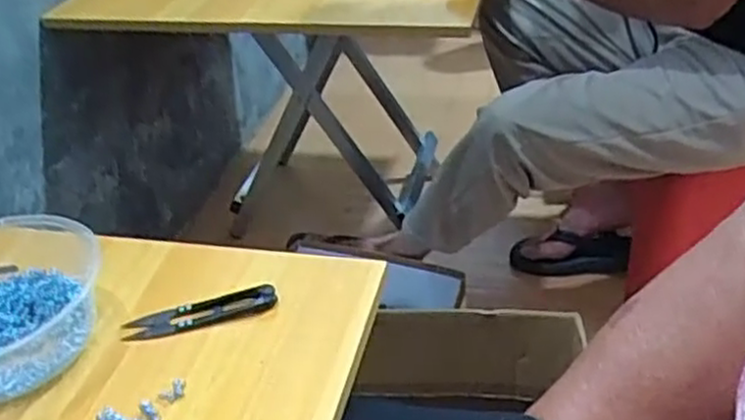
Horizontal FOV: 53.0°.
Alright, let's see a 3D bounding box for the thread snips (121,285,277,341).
[{"bbox_3d":[-0.117,0.071,0.507,0.102,0.010,0.025,-10,35,-5],"label":"thread snips"}]

